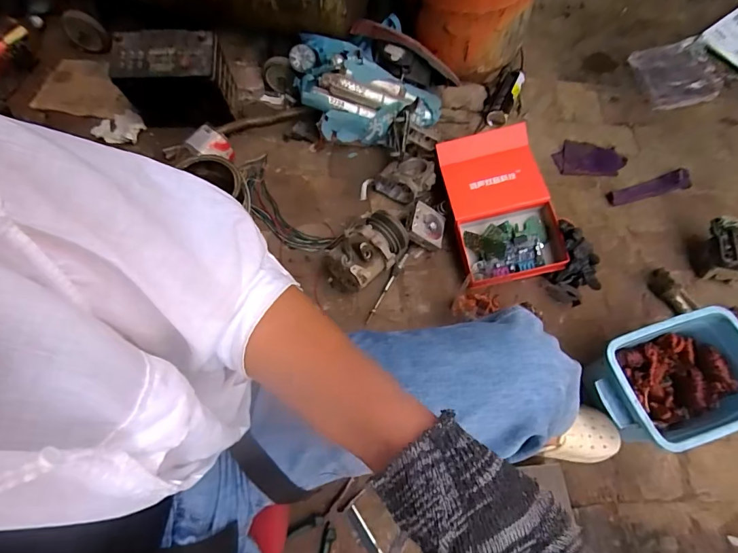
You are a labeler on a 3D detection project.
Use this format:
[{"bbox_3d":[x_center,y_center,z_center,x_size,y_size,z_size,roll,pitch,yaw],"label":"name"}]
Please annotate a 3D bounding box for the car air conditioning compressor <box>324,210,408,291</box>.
[{"bbox_3d":[-0.004,-0.052,0.902,0.114,0.099,0.193,35,69,14],"label":"car air conditioning compressor"}]

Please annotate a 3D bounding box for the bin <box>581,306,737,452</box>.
[{"bbox_3d":[0.546,0.194,0.755,0.283,0.141,0.188,-15,66,-8],"label":"bin"}]

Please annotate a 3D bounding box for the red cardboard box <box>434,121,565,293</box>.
[{"bbox_3d":[0.287,-0.163,0.938,0.224,0.068,0.360,-18,75,10],"label":"red cardboard box"}]

